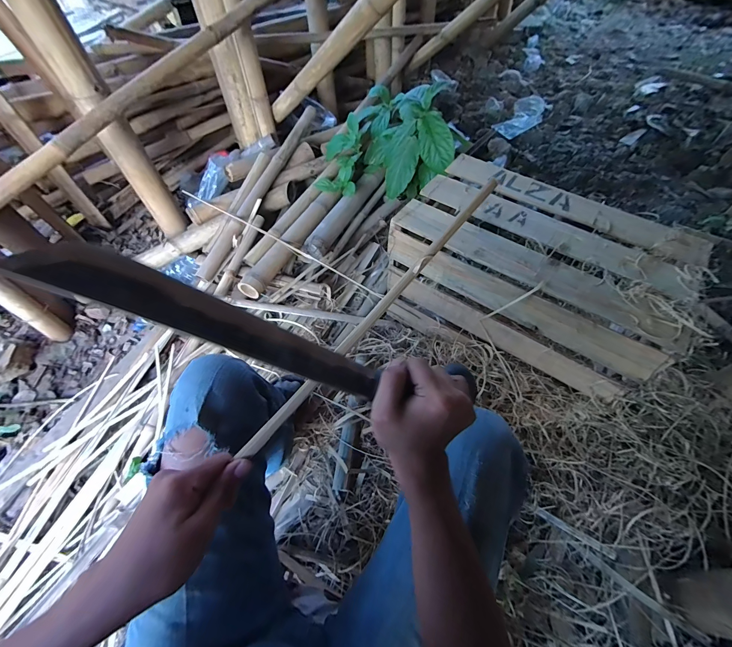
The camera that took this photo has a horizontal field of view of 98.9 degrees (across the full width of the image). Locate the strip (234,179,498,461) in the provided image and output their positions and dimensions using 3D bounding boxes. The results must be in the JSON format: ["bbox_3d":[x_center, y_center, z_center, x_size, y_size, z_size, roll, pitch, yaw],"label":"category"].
[{"bbox_3d":[0.008,-0.009,0.298,0.011,0.008,0.348,40,85,24],"label":"strip"}]

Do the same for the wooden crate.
[{"bbox_3d":[0.392,-0.110,0.817,0.580,0.331,0.360,31,62,20],"label":"wooden crate"}]

